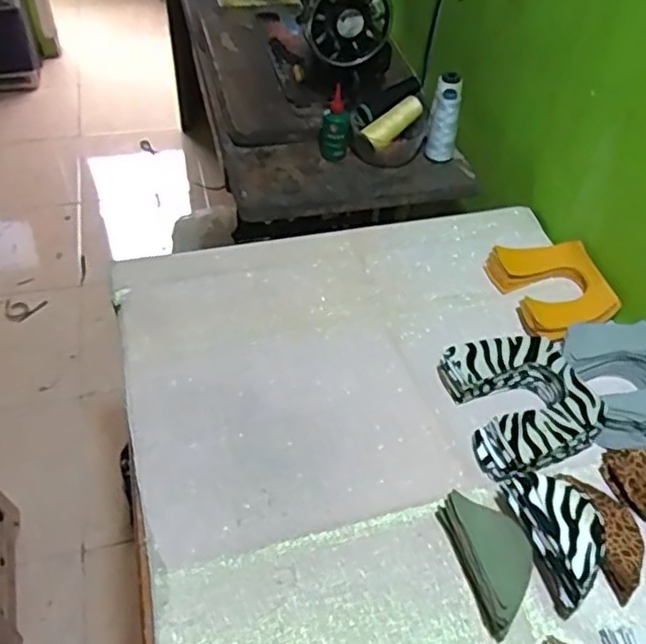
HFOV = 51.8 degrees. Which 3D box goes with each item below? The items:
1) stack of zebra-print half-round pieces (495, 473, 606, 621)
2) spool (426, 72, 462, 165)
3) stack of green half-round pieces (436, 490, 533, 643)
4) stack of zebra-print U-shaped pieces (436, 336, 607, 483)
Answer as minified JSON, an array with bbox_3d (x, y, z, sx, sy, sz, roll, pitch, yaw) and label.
[{"bbox_3d":[0.216,0.195,0.615,0.064,0.056,0.124,-9,48,-12],"label":"stack of zebra-print half-round pieces"},{"bbox_3d":[0.195,-0.320,1.074,0.046,0.131,0.052,11,47,6],"label":"spool"},{"bbox_3d":[0.154,0.213,0.606,0.057,0.048,0.124,-7,47,-11],"label":"stack of green half-round pieces"},{"bbox_3d":[0.220,0.088,0.727,0.142,0.052,0.157,-9,48,-13],"label":"stack of zebra-print U-shaped pieces"}]

